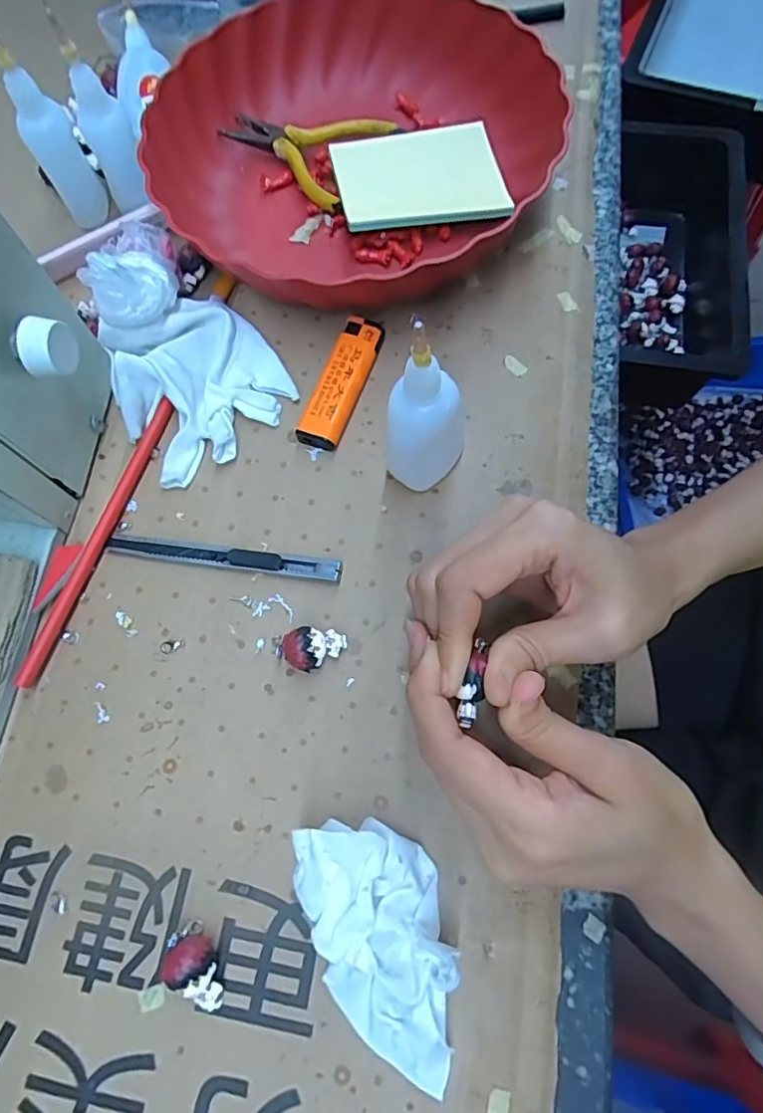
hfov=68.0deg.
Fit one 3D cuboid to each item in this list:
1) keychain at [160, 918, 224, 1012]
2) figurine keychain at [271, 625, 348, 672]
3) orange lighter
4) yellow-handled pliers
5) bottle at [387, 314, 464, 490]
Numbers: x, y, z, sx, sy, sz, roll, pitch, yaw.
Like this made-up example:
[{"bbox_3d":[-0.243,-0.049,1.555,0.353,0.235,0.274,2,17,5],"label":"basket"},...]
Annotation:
[{"bbox_3d":[-0.074,0.166,0.228,0.031,0.019,0.017,42,78,15],"label":"keychain"},{"bbox_3d":[-0.035,0.044,0.268,0.035,0.019,0.020,1,71,3],"label":"figurine keychain"},{"bbox_3d":[-0.022,-0.097,0.317,0.026,0.013,0.080,18,73,9],"label":"orange lighter"},{"bbox_3d":[-0.054,-0.267,0.363,0.107,0.012,0.074,29,75,12],"label":"yellow-handled pliers"},{"bbox_3d":[0.022,-0.064,0.261,0.034,0.091,0.040,12,72,7],"label":"bottle"}]

